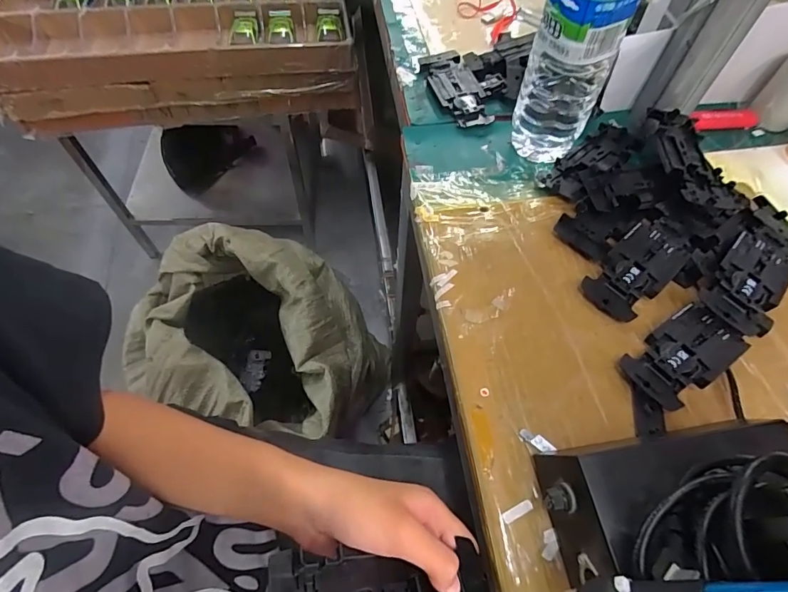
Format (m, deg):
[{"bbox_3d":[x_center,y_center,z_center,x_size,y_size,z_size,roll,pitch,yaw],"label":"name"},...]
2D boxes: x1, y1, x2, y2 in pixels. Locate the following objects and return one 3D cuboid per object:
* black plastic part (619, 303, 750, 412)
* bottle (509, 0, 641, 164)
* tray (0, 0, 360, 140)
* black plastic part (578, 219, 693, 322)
[{"bbox_3d":[0.207,0.043,0.315,0.087,0.017,0.047,-30,64,-17],"label":"black plastic part"},{"bbox_3d":[0.146,-0.207,0.343,0.066,0.221,0.063,18,61,9],"label":"bottle"},{"bbox_3d":[-0.417,-0.546,0.903,0.627,0.165,0.429,-8,60,-6],"label":"tray"},{"bbox_3d":[0.197,-0.024,0.354,0.047,0.016,0.105,40,66,20],"label":"black plastic part"}]

